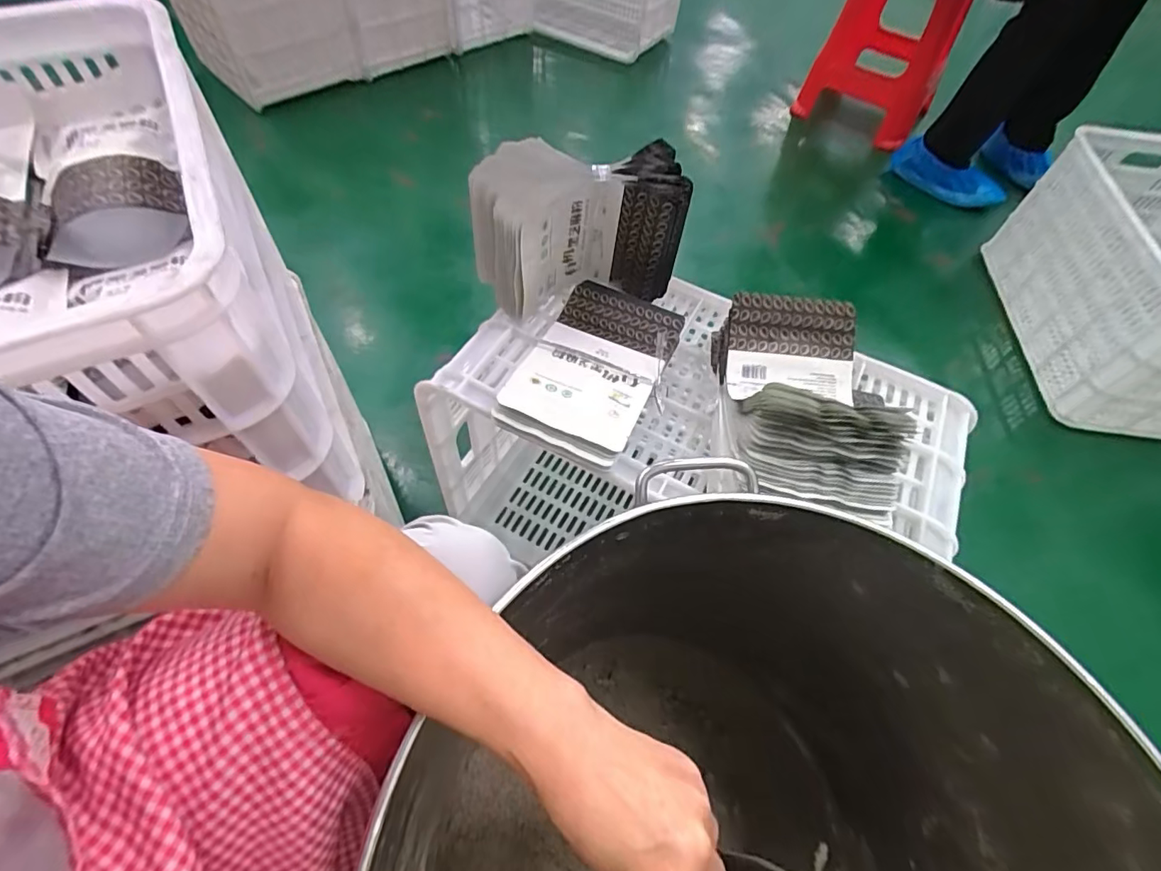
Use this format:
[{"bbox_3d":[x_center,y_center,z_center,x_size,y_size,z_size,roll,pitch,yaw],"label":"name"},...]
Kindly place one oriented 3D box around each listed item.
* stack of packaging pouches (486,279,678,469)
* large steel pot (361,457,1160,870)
[{"bbox_3d":[0.017,-0.081,0.598,0.142,0.036,0.240,22,58,10],"label":"stack of packaging pouches"},{"bbox_3d":[0.129,0.404,0.514,0.493,0.548,0.542,2,57,-3],"label":"large steel pot"}]

